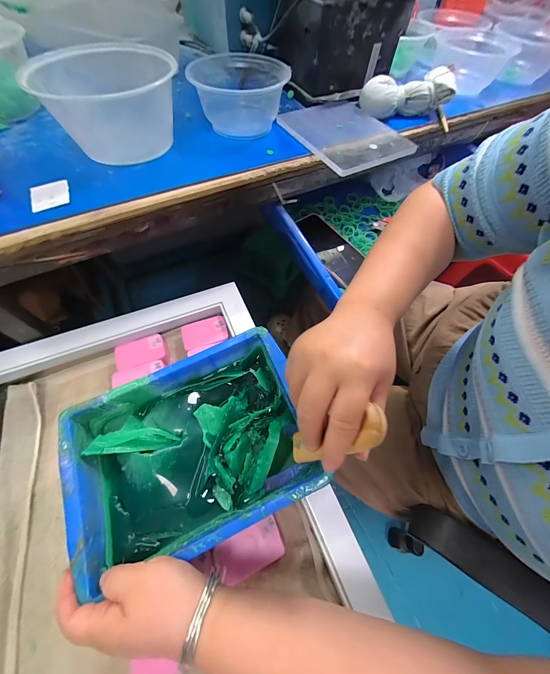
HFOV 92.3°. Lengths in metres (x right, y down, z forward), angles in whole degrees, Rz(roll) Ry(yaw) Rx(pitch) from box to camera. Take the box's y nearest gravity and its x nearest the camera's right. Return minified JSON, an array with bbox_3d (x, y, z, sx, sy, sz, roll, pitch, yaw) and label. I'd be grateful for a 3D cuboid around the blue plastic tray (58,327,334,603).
[{"bbox_3d":[-0.088,0.116,0.283,0.232,0.064,0.172,-21,63,-13],"label":"blue plastic tray"}]

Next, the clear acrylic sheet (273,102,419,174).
[{"bbox_3d":[0.103,-0.302,0.386,0.144,0.010,0.168,-27,65,-16],"label":"clear acrylic sheet"}]

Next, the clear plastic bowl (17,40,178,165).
[{"bbox_3d":[-0.203,-0.287,0.337,0.143,0.079,0.135,-3,61,-4],"label":"clear plastic bowl"}]

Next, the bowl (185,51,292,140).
[{"bbox_3d":[-0.051,-0.348,0.384,0.130,0.063,0.127,1,61,-2],"label":"bowl"}]

